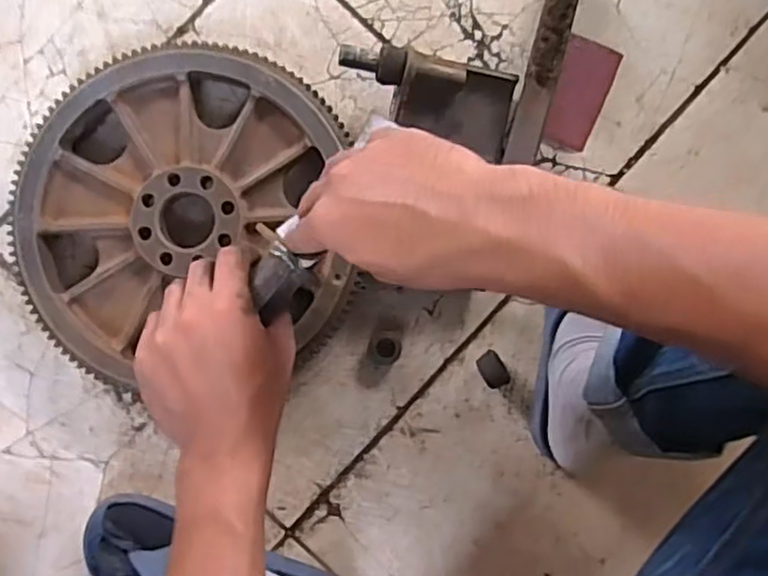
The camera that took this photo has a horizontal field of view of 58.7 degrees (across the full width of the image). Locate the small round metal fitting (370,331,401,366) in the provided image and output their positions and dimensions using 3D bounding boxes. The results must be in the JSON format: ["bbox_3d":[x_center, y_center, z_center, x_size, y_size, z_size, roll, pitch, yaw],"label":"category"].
[{"bbox_3d":[0.002,0.056,0.636,0.028,0.014,0.030,0,90,1],"label":"small round metal fitting"}]

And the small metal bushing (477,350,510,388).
[{"bbox_3d":[0.101,0.077,0.640,0.023,0.024,0.034,-32,90,1],"label":"small metal bushing"}]

